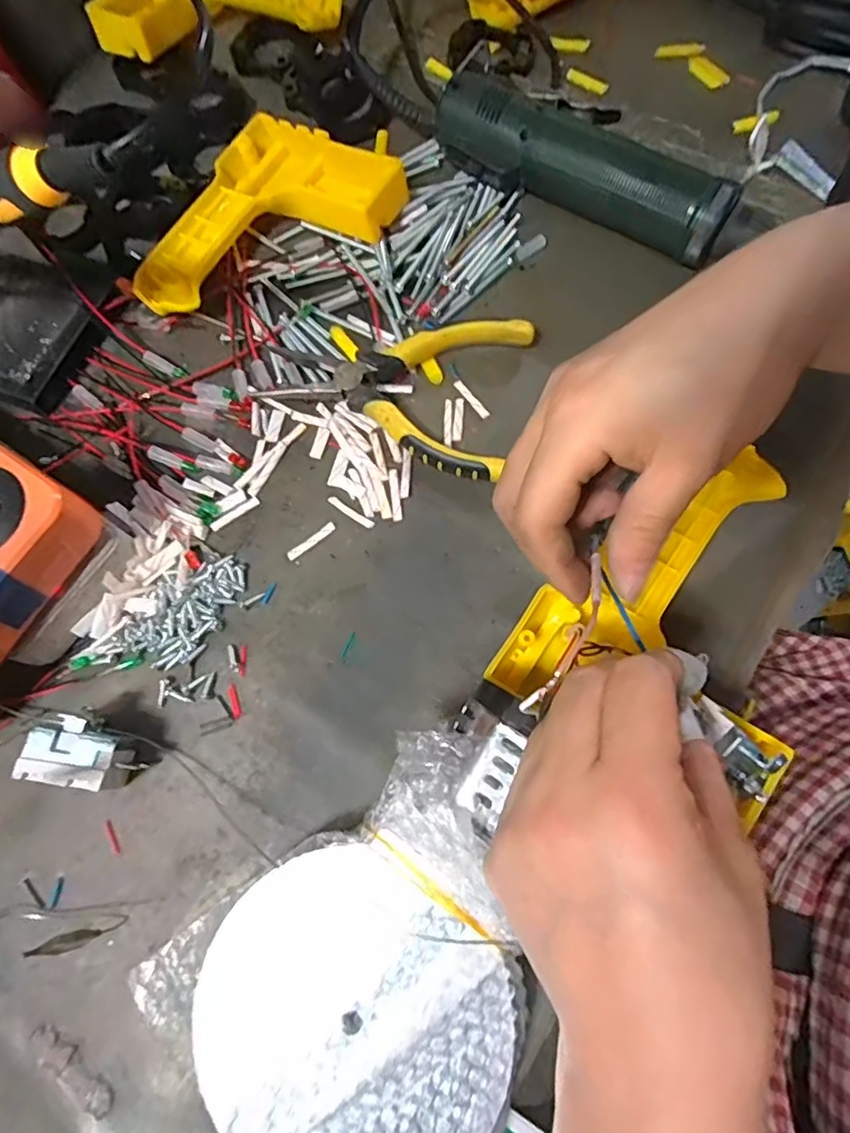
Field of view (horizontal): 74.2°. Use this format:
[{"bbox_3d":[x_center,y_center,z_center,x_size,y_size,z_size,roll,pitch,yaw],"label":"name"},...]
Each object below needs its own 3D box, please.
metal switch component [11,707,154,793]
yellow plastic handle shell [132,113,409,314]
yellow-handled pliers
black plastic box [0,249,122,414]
[{"bbox_3d":[-0.146,0.081,0.248,0.040,0.034,0.028,10,73,6],"label":"metal switch component"},{"bbox_3d":[-0.107,-0.224,0.346,0.163,0.031,0.117,-28,73,-7],"label":"yellow plastic handle shell"},{"bbox_3d":[-0.016,-0.106,0.309,0.141,0.018,0.090,19,74,9],"label":"yellow-handled pliers"},{"bbox_3d":[-0.255,-0.147,0.333,0.123,0.021,0.085,22,74,9],"label":"black plastic box"}]

